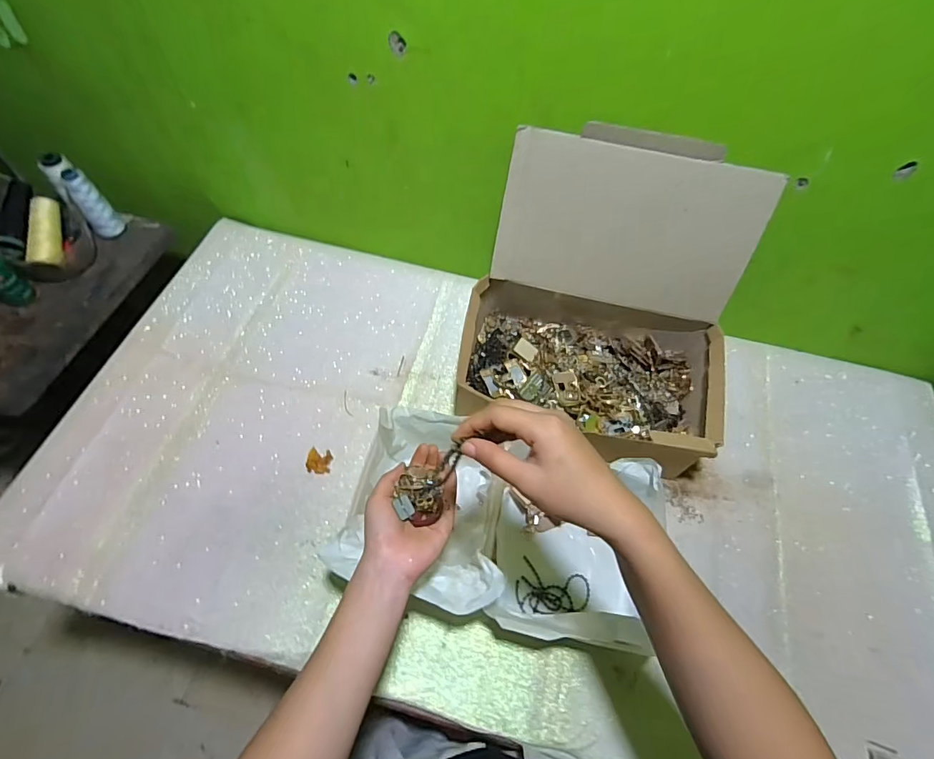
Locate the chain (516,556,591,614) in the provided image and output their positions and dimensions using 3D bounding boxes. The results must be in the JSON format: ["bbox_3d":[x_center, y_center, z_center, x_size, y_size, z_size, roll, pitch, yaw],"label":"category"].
[{"bbox_3d":[0.102,0.253,0.542,0.084,0.006,0.056,16,62,6],"label":"chain"}]

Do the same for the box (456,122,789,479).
[{"bbox_3d":[0.172,-0.078,0.582,0.333,0.270,0.303,14,62,5],"label":"box"}]

